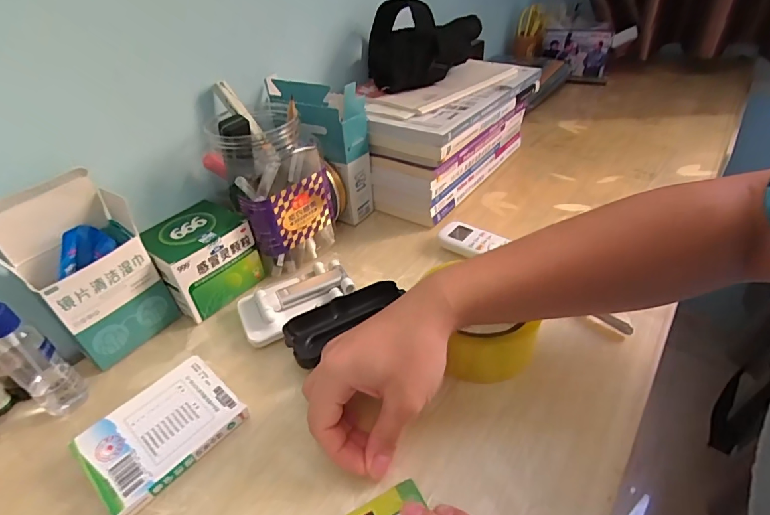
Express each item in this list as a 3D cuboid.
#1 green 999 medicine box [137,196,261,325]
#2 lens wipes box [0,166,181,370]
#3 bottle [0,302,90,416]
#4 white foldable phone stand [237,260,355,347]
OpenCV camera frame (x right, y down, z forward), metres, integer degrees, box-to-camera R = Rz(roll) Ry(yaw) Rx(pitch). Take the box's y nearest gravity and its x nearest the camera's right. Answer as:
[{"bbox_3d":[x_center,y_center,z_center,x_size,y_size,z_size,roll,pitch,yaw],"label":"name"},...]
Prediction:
[{"bbox_3d":[-0.187,0.000,0.434,0.076,0.081,0.088,26,48,33],"label":"green 999 medicine box"},{"bbox_3d":[-0.253,0.017,0.368,0.061,0.150,0.095,28,49,34],"label":"lens wipes box"},{"bbox_3d":[-0.274,0.070,0.321,0.029,0.128,0.033,19,45,27],"label":"bottle"},{"bbox_3d":[-0.087,0.042,0.413,0.105,0.027,0.066,-24,42,-22],"label":"white foldable phone stand"}]

